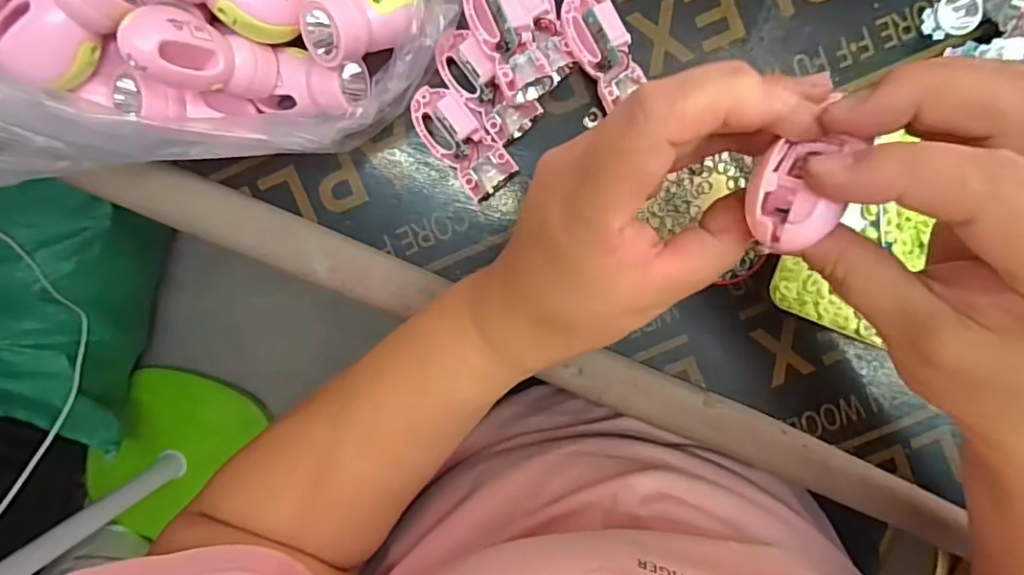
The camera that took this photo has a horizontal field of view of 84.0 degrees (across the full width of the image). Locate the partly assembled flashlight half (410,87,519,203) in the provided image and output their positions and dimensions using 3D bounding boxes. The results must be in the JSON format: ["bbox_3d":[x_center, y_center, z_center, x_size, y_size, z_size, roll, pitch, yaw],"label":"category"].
[{"bbox_3d":[-0.028,-0.083,0.321,0.032,0.022,0.067,-43,94,5],"label":"partly assembled flashlight half"}]

